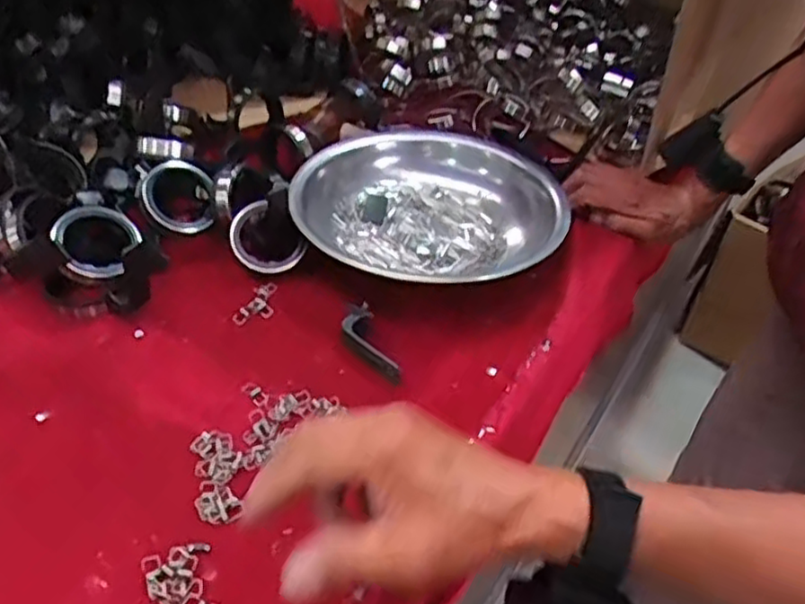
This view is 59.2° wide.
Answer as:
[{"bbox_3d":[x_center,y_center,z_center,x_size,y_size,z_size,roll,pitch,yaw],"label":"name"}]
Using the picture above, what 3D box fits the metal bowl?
[{"bbox_3d":[0.027,-0.093,0.694,0.240,0.065,0.240,2,41,-2],"label":"metal bowl"}]

